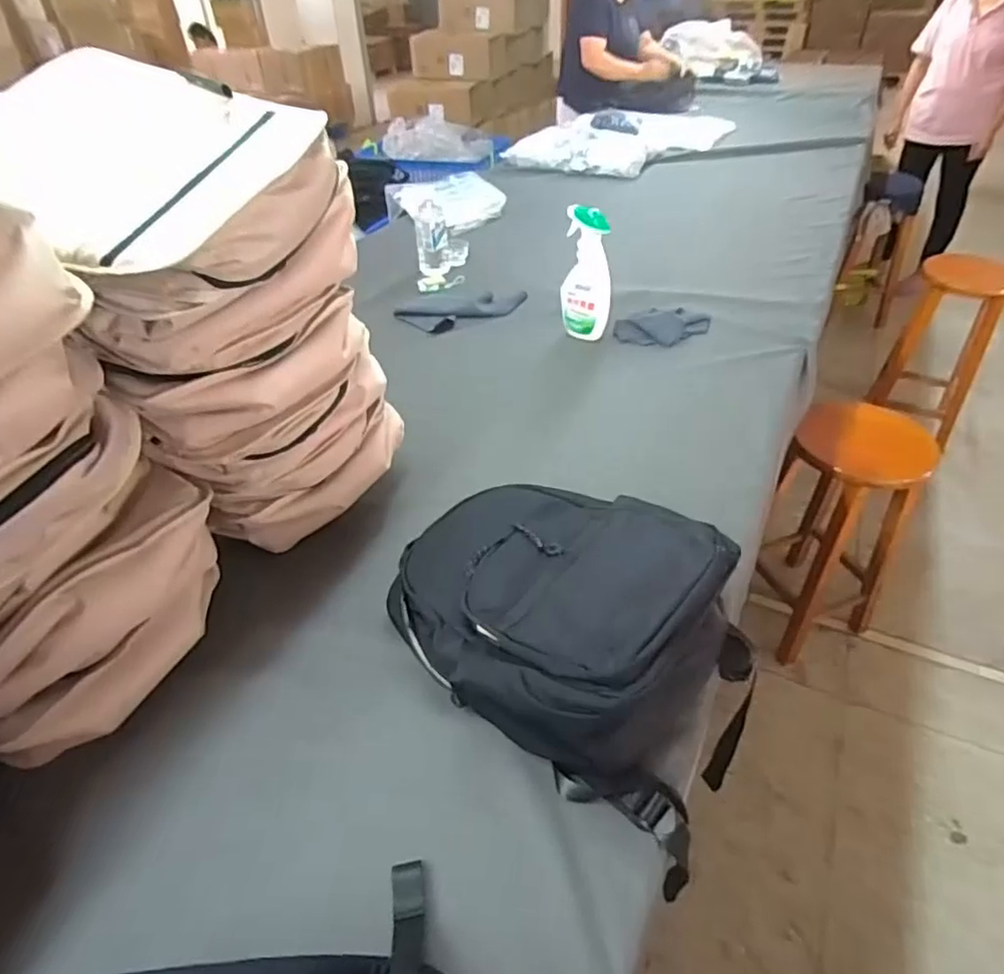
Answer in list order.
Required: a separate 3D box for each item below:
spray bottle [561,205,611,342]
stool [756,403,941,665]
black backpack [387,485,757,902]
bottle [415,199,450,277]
[{"bbox_3d":[0.178,-0.430,1.241,0.106,0.253,0.060,18,37,23],"label":"spray bottle"},{"bbox_3d":[0.842,0.113,1.552,0.315,0.635,0.408,27,49,30],"label":"stool"},{"bbox_3d":[0.074,0.123,0.704,0.409,0.142,0.335,24,48,28],"label":"black backpack"},{"bbox_3d":[-0.169,-0.602,1.490,0.077,0.149,0.065,-9,42,-7],"label":"bottle"}]

